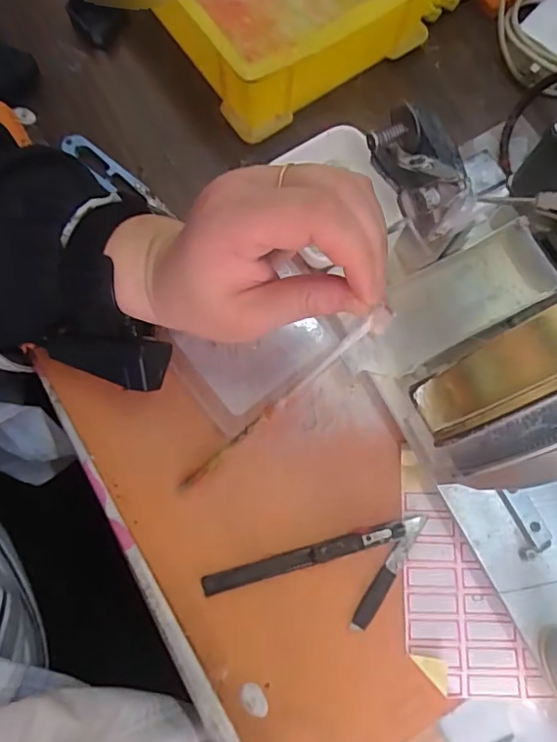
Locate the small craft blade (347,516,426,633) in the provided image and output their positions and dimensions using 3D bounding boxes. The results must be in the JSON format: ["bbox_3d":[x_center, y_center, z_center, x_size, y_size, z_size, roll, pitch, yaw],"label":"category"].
[{"bbox_3d":[0.068,0.123,0.334,0.012,0.004,0.079,31,79,5],"label":"small craft blade"}]

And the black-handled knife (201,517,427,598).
[{"bbox_3d":[0.022,0.113,0.334,0.140,0.004,0.012,-15,78,-4],"label":"black-handled knife"}]

